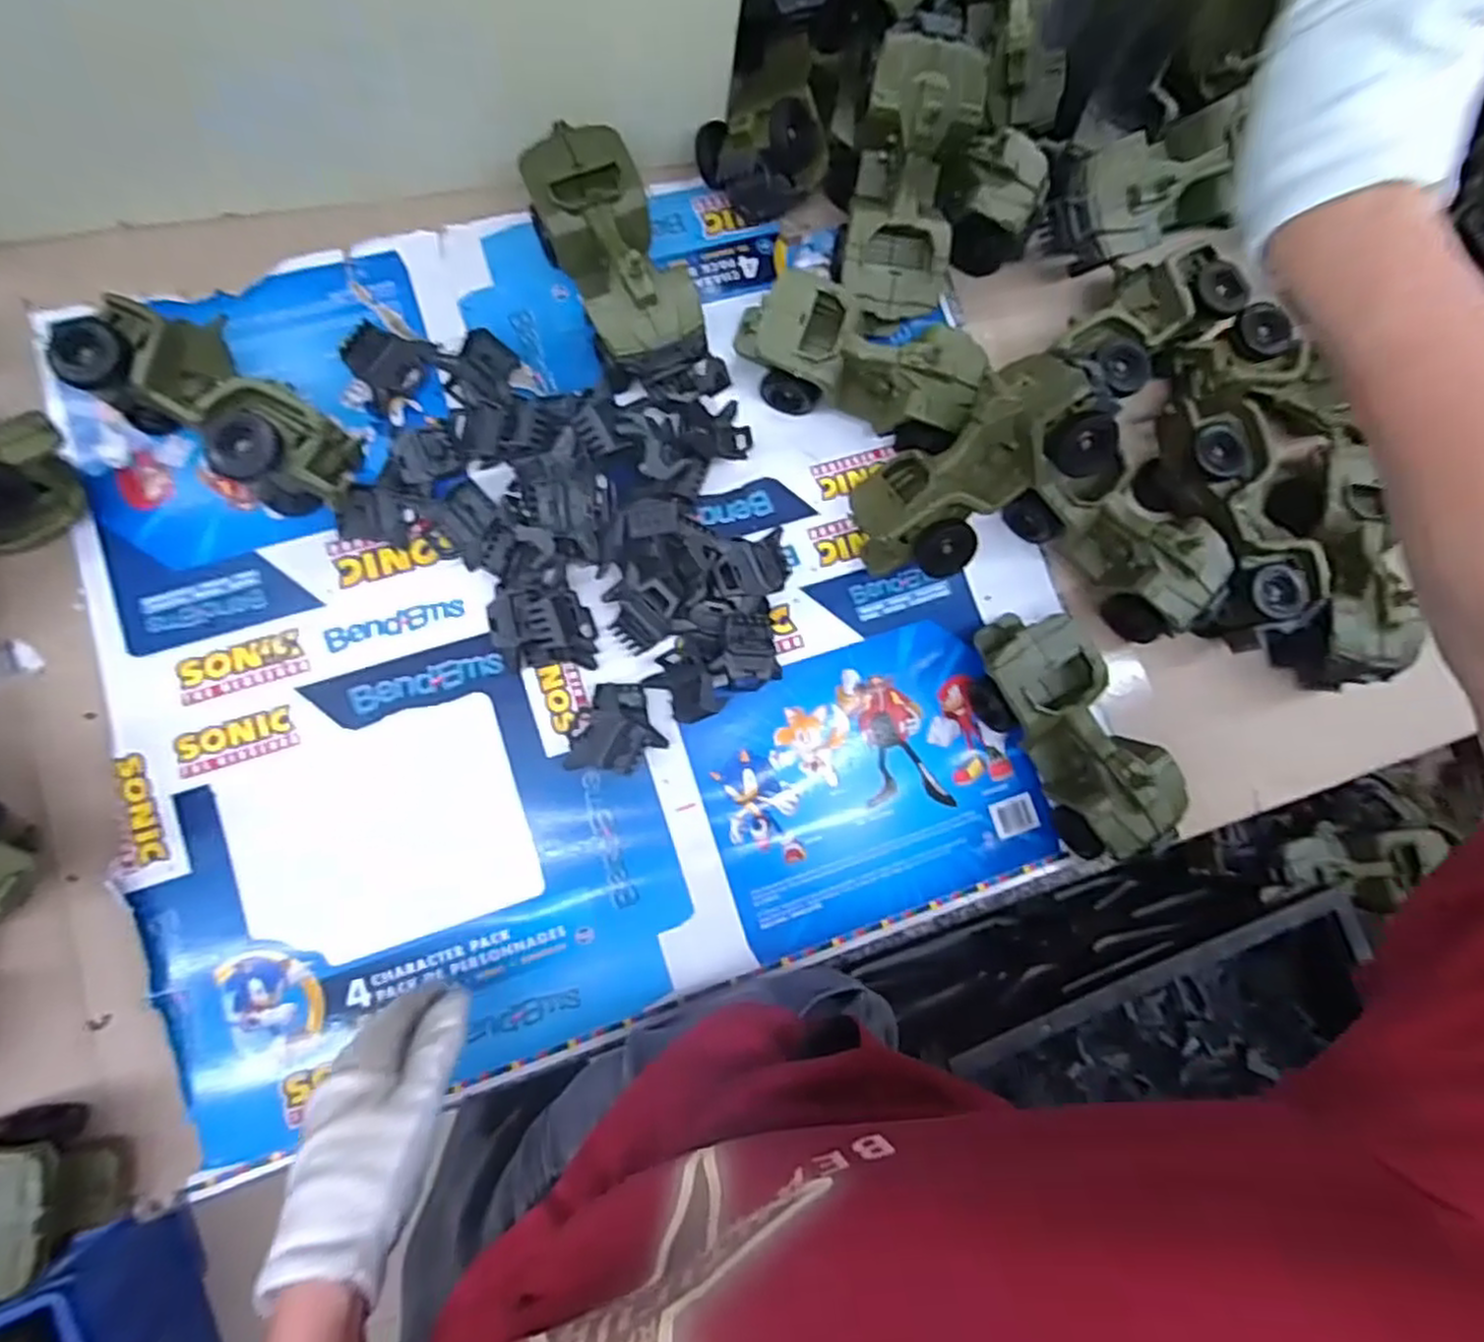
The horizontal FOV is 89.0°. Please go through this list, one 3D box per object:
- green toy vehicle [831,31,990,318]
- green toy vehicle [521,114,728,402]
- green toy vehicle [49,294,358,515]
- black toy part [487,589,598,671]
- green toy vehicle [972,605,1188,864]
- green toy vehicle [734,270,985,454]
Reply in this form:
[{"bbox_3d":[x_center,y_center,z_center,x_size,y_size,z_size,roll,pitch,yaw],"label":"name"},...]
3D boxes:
[{"bbox_3d":[0.122,-0.361,0.565,0.087,0.082,0.170,5,115,-6],"label":"green toy vehicle"},{"bbox_3d":[-0.089,-0.293,0.568,0.080,0.078,0.201,-27,86,-9],"label":"green toy vehicle"},{"bbox_3d":[-0.349,-0.177,0.522,0.180,0.081,0.084,31,80,-1],"label":"green toy vehicle"},{"bbox_3d":[-0.146,-0.034,0.538,0.077,0.060,0.060,-2,83,-7],"label":"black toy part"},{"bbox_3d":[0.241,0.045,0.561,0.080,0.081,0.185,-33,87,-9],"label":"green toy vehicle"},{"bbox_3d":[0.089,-0.236,0.582,0.188,0.079,0.092,22,81,-3],"label":"green toy vehicle"}]

